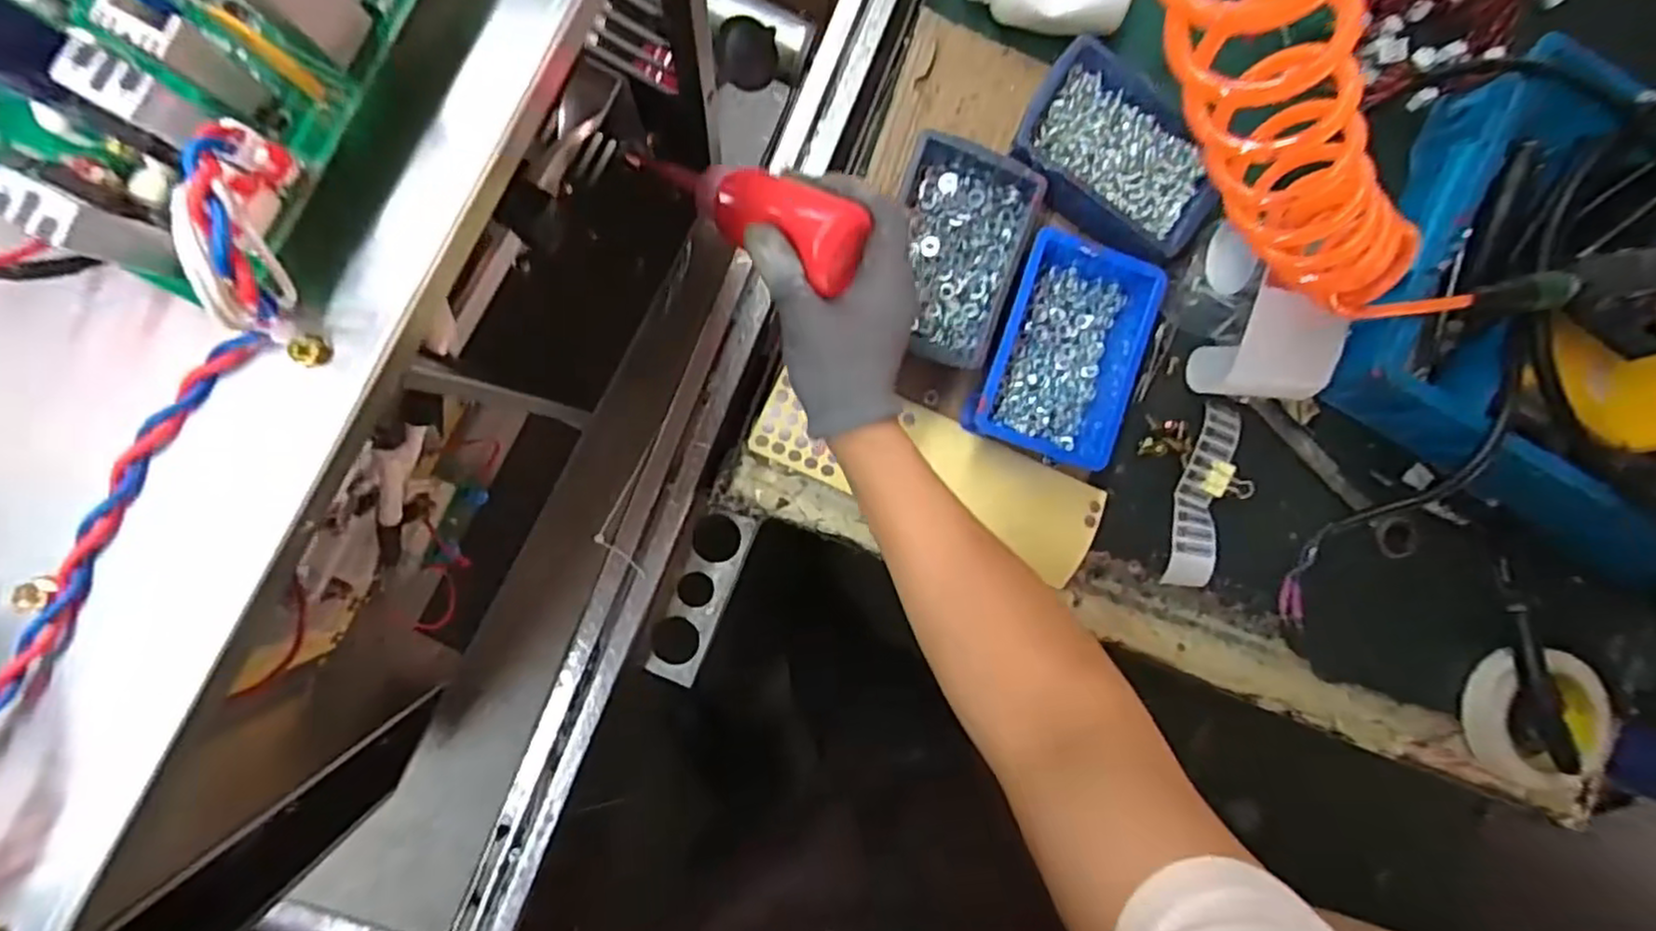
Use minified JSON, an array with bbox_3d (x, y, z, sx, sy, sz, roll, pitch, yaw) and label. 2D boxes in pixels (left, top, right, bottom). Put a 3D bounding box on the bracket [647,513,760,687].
[{"bbox_3d":[-0.103,0.106,0.580,0.041,0.007,0.146,23,90,0],"label":"bracket"}]

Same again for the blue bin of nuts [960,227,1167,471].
[{"bbox_3d":[0.168,-0.084,0.508,0.104,0.057,0.154,21,85,-4],"label":"blue bin of nuts"}]

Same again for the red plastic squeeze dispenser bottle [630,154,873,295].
[{"bbox_3d":[-0.048,-0.140,0.378,0.144,0.031,0.043,29,84,21],"label":"red plastic squeeze dispenser bottle"}]

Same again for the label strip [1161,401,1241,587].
[{"bbox_3d":[0.286,0.021,0.541,0.033,0.023,0.144,15,86,-5],"label":"label strip"}]

